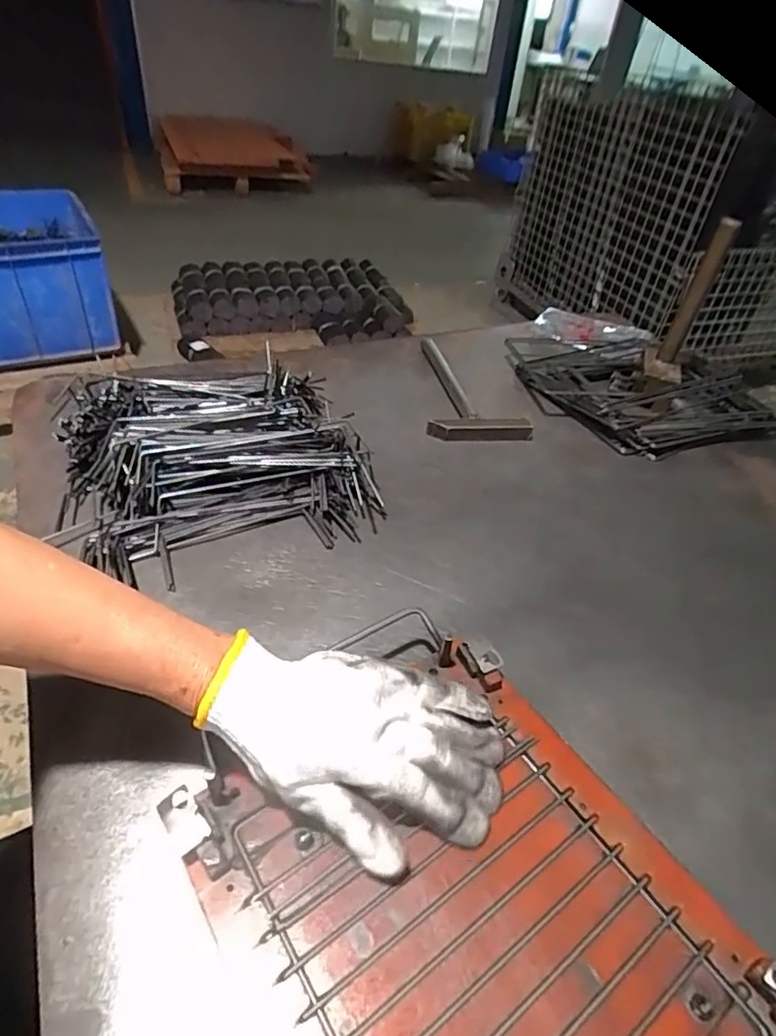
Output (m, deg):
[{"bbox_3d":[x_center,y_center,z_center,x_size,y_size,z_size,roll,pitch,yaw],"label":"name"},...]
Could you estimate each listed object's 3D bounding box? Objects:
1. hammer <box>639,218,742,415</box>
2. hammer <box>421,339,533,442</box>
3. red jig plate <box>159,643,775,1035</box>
[{"bbox_3d":[0.362,-0.243,0.706,0.045,0.205,0.099,14,43,10],"label":"hammer"},{"bbox_3d":[0.111,-0.175,0.775,0.123,0.026,0.240,3,42,-2],"label":"hammer"},{"bbox_3d":[0.051,0.224,0.314,0.232,0.019,0.293,-23,49,-28],"label":"red jig plate"}]

